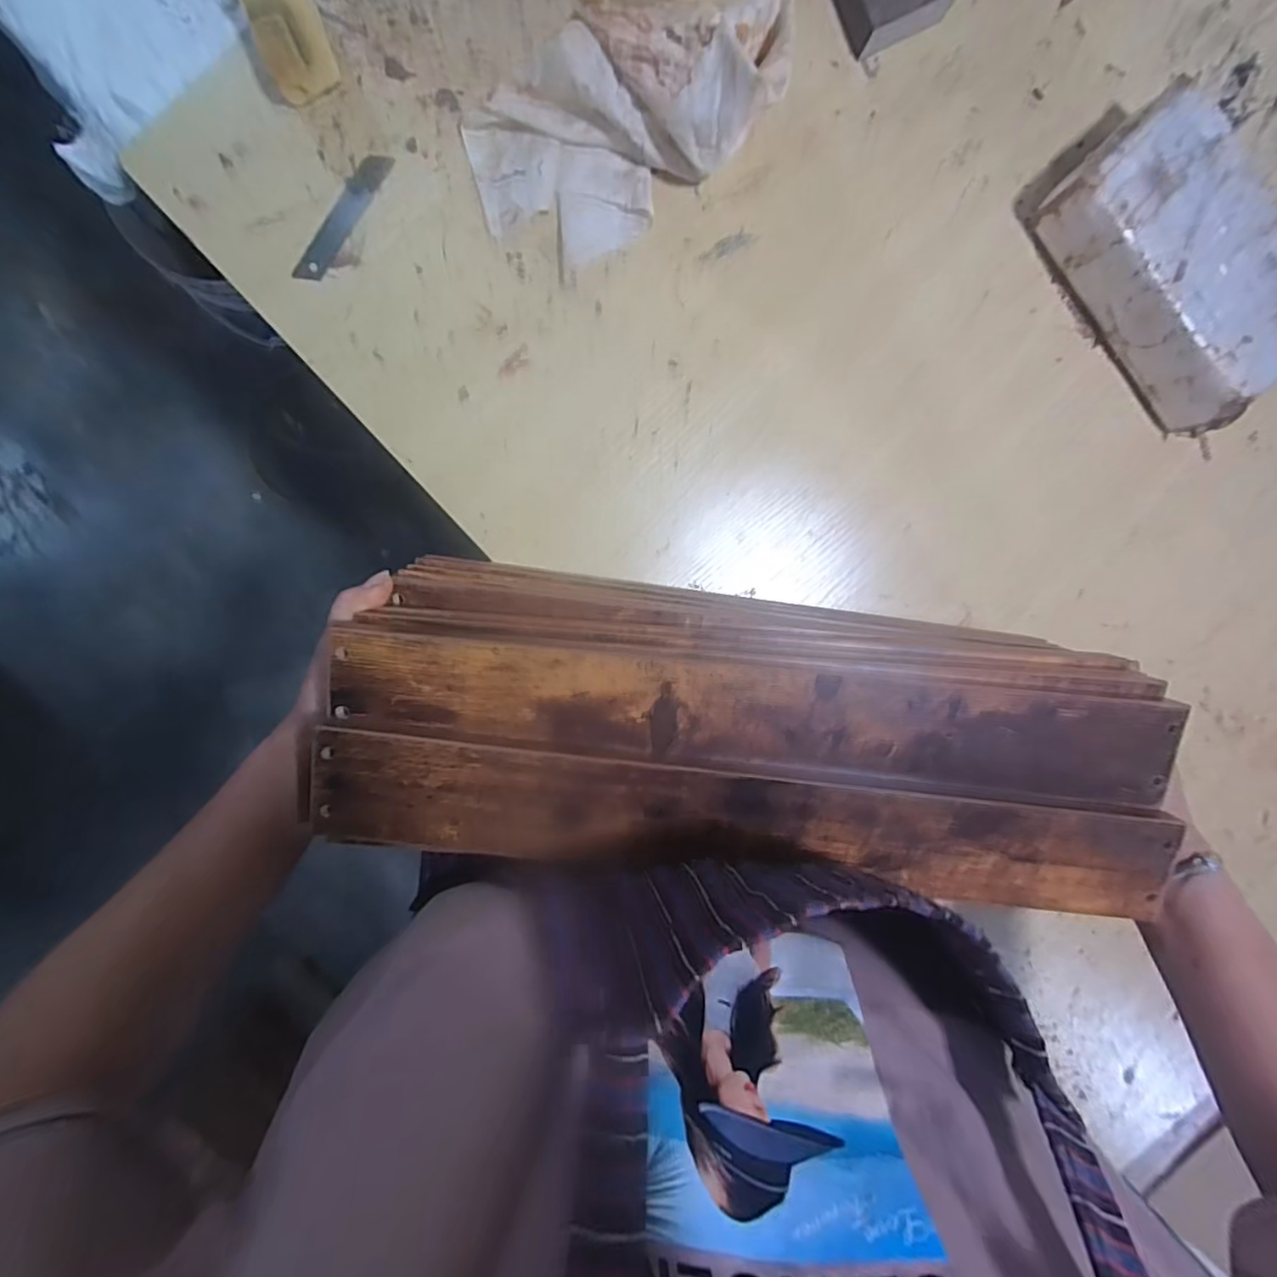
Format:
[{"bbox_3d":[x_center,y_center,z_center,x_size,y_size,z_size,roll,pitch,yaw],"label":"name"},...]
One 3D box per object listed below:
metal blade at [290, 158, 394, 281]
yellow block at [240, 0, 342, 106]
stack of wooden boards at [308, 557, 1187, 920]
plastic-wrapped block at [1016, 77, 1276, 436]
[{"bbox_3d":[-0.198,-0.282,0.390,0.018,0.004,0.097,33,93,-9],"label":"metal blade"},{"bbox_3d":[-0.216,-0.378,0.363,0.039,0.036,0.066,-21,99,-3],"label":"yellow block"},{"bbox_3d":[0.066,0.053,0.360,0.449,0.121,0.144,6,97,-2],"label":"stack of wooden boards"},{"bbox_3d":[0.391,-0.271,0.425,0.109,0.065,0.226,-40,99,0],"label":"plastic-wrapped block"}]

